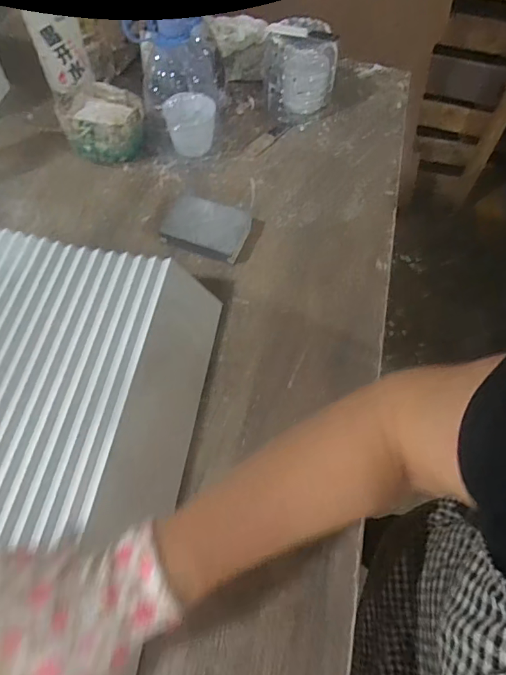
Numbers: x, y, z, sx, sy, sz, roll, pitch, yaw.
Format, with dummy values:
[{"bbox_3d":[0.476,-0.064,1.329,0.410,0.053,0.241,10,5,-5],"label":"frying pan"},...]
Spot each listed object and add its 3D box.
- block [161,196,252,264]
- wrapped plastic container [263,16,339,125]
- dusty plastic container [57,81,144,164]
[{"bbox_3d":[-0.058,-0.136,0.546,0.100,0.024,0.075,21,63,9],"label":"block"},{"bbox_3d":[0.066,-0.383,0.631,0.104,0.105,0.081,6,62,1],"label":"wrapped plastic container"},{"bbox_3d":[-0.201,-0.283,0.593,0.112,0.068,0.086,19,63,8],"label":"dusty plastic container"}]

